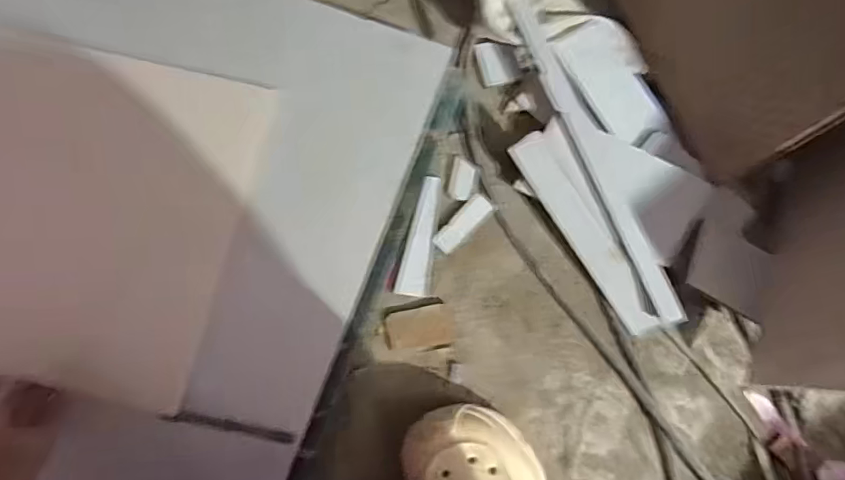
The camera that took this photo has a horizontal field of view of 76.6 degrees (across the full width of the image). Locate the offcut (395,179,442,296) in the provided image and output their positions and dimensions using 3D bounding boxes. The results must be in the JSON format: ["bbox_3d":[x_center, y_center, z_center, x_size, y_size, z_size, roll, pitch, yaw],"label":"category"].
[{"bbox_3d":[-0.001,-0.004,0.619,0.035,0.012,0.138,9,80,0],"label":"offcut"}]

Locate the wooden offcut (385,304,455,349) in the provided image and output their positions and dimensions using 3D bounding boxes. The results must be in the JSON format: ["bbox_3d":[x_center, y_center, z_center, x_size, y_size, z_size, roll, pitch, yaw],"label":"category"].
[{"bbox_3d":[-0.002,0.097,0.600,0.075,0.012,0.043,-6,80,-3],"label":"wooden offcut"}]

